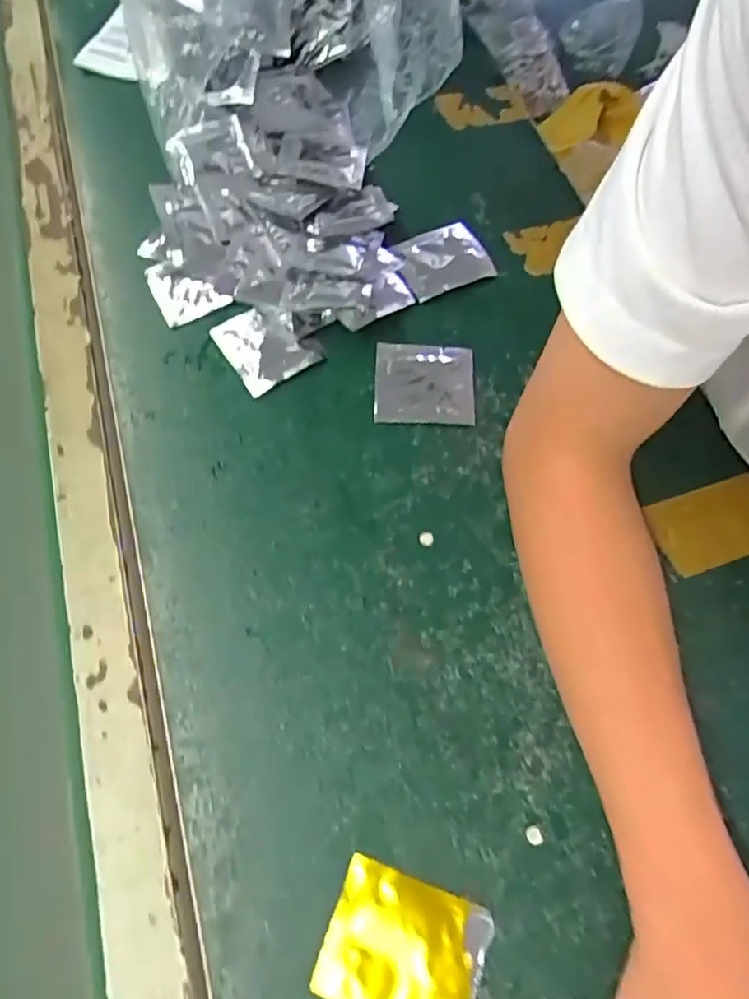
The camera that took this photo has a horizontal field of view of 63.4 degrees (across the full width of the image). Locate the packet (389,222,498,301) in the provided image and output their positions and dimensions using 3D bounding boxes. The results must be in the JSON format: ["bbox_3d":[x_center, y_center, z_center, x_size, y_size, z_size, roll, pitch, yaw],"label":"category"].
[{"bbox_3d":[0.053,-0.189,0.476,0.068,0.004,0.061,-25,69,-13],"label":"packet"}]

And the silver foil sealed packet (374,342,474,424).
[{"bbox_3d":[0.036,-0.082,0.429,0.069,0.007,0.062,2,66,-1],"label":"silver foil sealed packet"}]

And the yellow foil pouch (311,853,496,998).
[{"bbox_3d":[0.015,0.218,0.294,0.074,0.005,0.059,19,67,6],"label":"yellow foil pouch"}]

